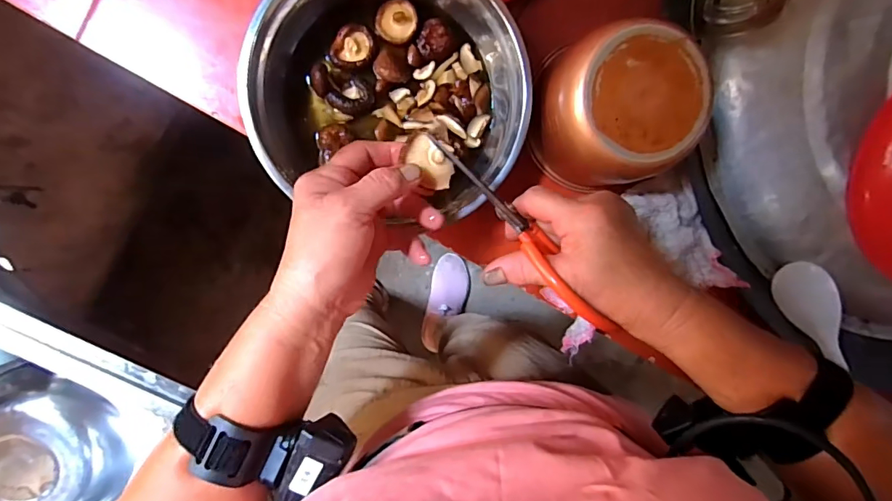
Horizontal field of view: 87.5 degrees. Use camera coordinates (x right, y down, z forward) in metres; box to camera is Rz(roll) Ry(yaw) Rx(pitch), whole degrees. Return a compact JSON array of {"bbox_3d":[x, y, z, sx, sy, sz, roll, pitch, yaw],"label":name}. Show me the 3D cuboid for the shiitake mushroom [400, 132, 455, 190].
[{"bbox_3d":[-0.012,-0.062,0.332,0.025,0.013,0.042,-44,99,0],"label":"shiitake mushroom"}]

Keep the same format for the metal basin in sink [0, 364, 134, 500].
[{"bbox_3d":[-0.486,0.237,0.558,0.175,0.055,0.187,-1,97,-6],"label":"metal basin in sink"}]

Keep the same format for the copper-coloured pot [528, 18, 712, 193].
[{"bbox_3d":[0.137,-0.119,0.401,0.116,0.107,0.117,-1,97,-6],"label":"copper-coloured pot"}]

